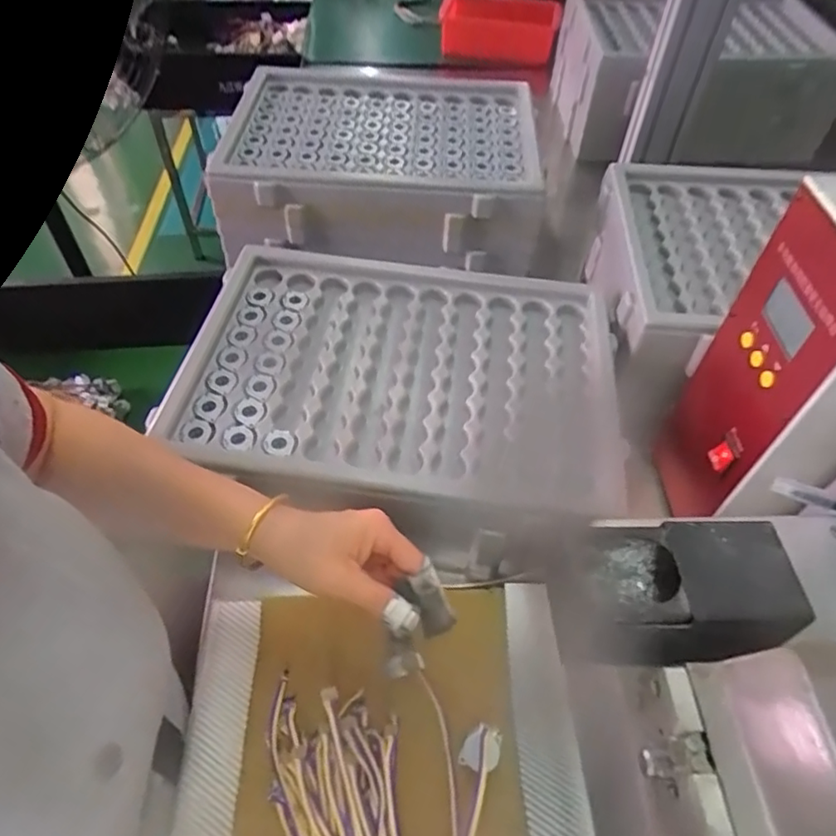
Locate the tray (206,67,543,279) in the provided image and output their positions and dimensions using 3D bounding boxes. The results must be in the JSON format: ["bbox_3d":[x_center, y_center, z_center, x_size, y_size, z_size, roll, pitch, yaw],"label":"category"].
[{"bbox_3d":[-0.043,-0.352,0.800,0.390,0.101,0.337,4,51,2],"label":"tray"}]

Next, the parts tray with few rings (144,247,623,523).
[{"bbox_3d":[-0.019,-0.045,0.556,0.391,0.027,0.285,7,51,5],"label":"parts tray with few rings"}]

